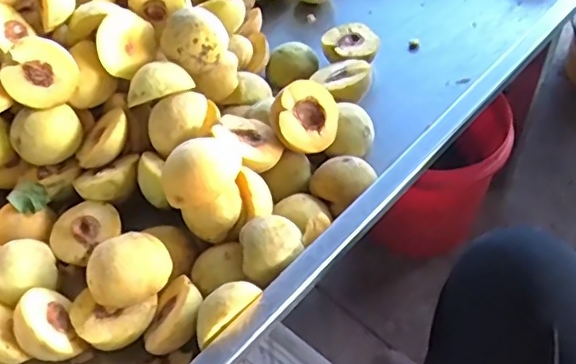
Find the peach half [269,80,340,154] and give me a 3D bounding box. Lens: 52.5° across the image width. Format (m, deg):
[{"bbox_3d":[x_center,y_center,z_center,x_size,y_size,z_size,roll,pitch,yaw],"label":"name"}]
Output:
[{"bbox_3d":[0.015,-0.062,0.571,0.062,0.034,0.067,-2,87,-23],"label":"peach half"}]

